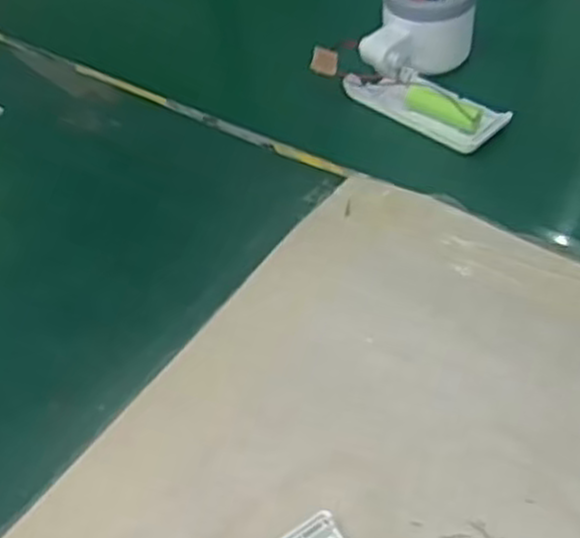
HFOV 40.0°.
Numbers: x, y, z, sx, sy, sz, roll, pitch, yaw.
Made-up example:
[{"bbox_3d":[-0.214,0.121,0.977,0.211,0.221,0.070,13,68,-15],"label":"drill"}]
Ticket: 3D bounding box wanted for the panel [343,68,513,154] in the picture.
[{"bbox_3d":[0.084,-0.104,0.495,0.100,0.020,0.037,31,58,30],"label":"panel"}]

